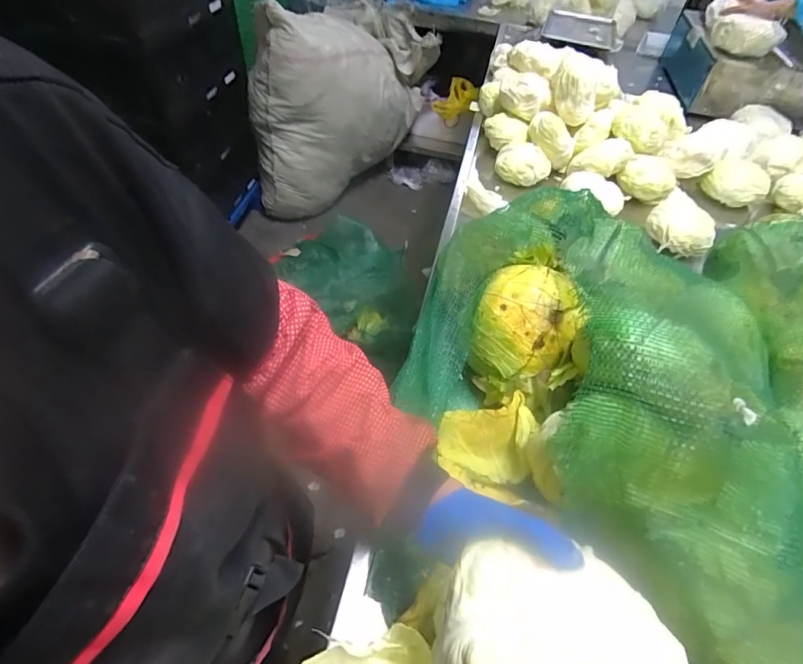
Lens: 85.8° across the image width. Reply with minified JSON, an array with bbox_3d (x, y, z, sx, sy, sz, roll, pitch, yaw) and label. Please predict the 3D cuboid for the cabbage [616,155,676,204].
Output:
[{"bbox_3d":[0.580,-0.362,1.018,0.117,0.070,0.093,33,55,20],"label":"cabbage"}]

